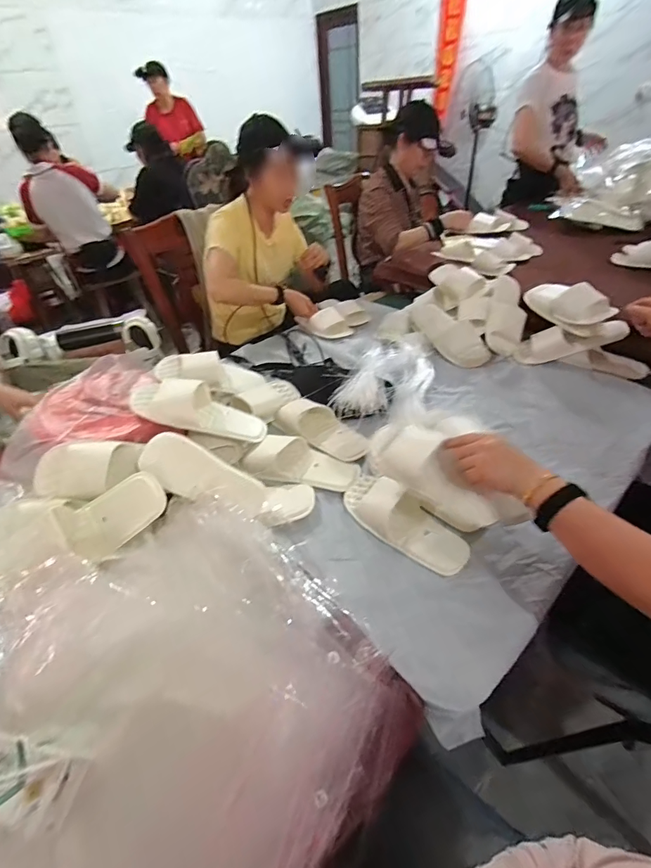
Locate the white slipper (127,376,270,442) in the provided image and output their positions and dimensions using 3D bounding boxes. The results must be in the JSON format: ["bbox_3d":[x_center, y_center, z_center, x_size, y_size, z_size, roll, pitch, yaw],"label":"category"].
[{"bbox_3d":[-0.254,-0.056,0.816,0.276,0.071,0.113,19,39,-10],"label":"white slipper"}]

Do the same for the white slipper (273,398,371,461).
[{"bbox_3d":[-0.008,-0.017,0.866,0.099,0.051,0.219,-34,48,-31],"label":"white slipper"}]

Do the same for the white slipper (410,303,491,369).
[{"bbox_3d":[0.330,-0.277,1.083,0.097,0.074,0.258,-23,56,-21],"label":"white slipper"}]

